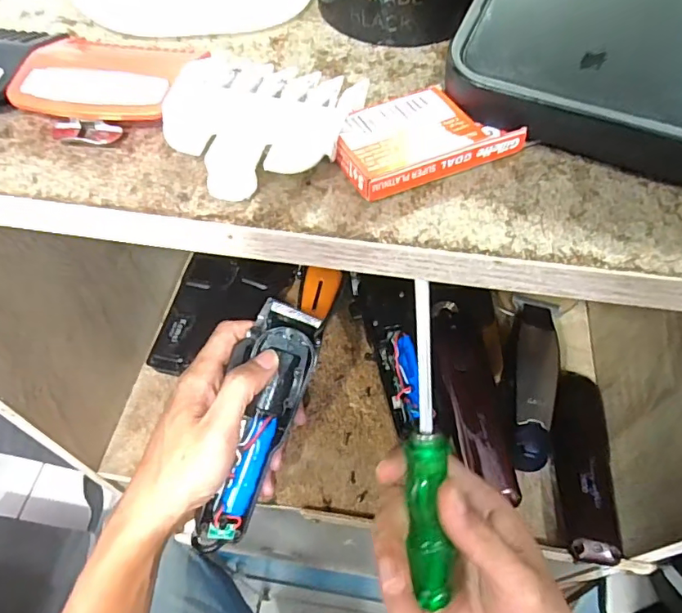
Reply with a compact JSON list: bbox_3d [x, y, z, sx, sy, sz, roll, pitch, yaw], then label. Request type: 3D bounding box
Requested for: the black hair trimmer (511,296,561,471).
[{"bbox_3d":[0.152,0.057,0.402,0.036,0.032,0.130,7,57,5],"label":"black hair trimmer"}]

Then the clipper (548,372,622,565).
[{"bbox_3d":[0.180,0.111,0.384,0.046,0.027,0.143,8,57,5],"label":"clipper"}]

